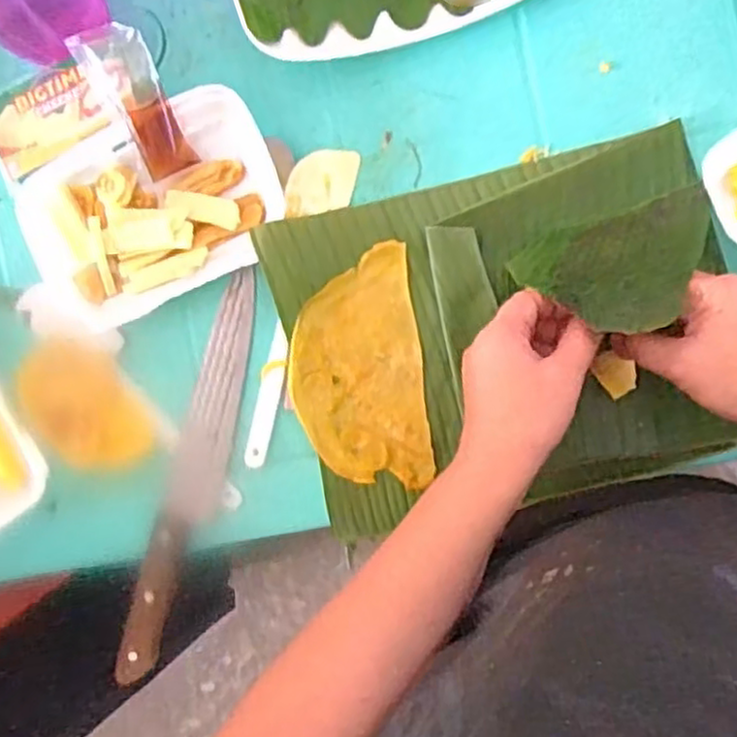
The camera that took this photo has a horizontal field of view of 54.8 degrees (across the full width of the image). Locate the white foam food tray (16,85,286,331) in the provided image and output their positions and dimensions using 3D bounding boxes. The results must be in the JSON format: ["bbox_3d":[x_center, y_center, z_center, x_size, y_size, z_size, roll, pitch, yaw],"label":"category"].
[{"bbox_3d":[-0.155,-0.111,0.513,0.185,0.026,0.124,-23,88,9],"label":"white foam food tray"}]

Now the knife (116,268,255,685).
[{"bbox_3d":[-0.129,0.080,0.517,0.039,0.023,0.301,15,94,8],"label":"knife"}]

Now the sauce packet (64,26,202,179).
[{"bbox_3d":[-0.155,-0.182,0.486,0.042,0.020,0.101,-22,120,9],"label":"sauce packet"}]

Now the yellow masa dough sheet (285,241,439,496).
[{"bbox_3d":[-0.009,0.002,0.506,0.091,0.008,0.163,-7,91,9],"label":"yellow masa dough sheet"}]

